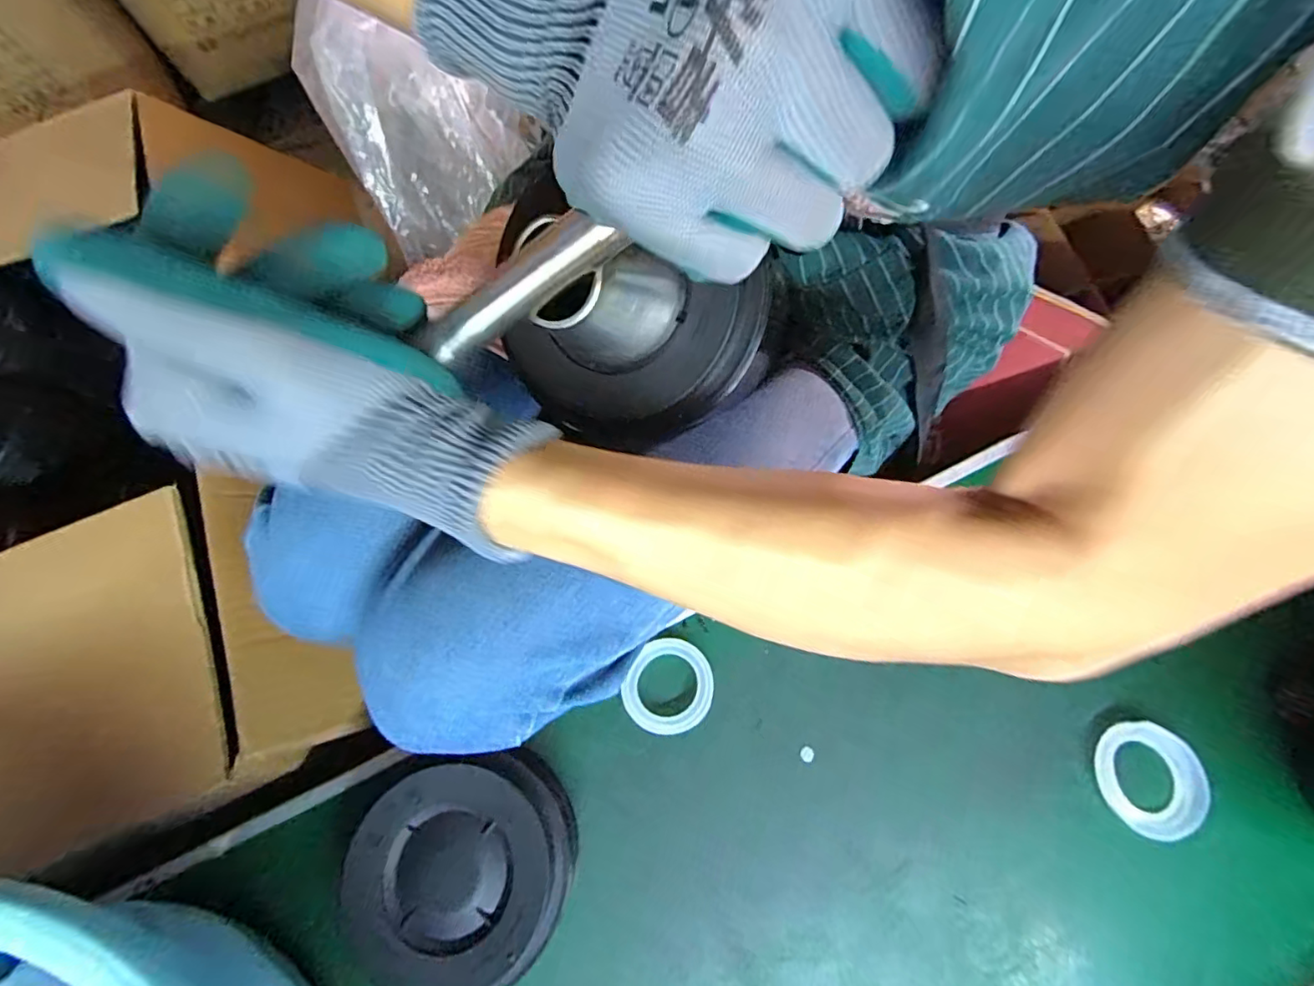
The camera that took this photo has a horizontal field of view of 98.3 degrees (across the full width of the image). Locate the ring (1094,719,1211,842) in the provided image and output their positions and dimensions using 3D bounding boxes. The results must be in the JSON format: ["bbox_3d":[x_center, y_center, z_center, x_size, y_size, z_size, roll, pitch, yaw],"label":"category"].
[{"bbox_3d":[0.287,0.166,0.331,0.053,0.010,0.057,-4,77,16],"label":"ring"}]

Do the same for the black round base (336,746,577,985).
[{"bbox_3d":[-0.106,0.208,0.319,0.116,0.044,0.113,0,74,0],"label":"black round base"}]

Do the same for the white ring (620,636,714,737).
[{"bbox_3d":[0.008,0.123,0.362,0.053,0.016,0.057,0,73,1],"label":"white ring"}]

